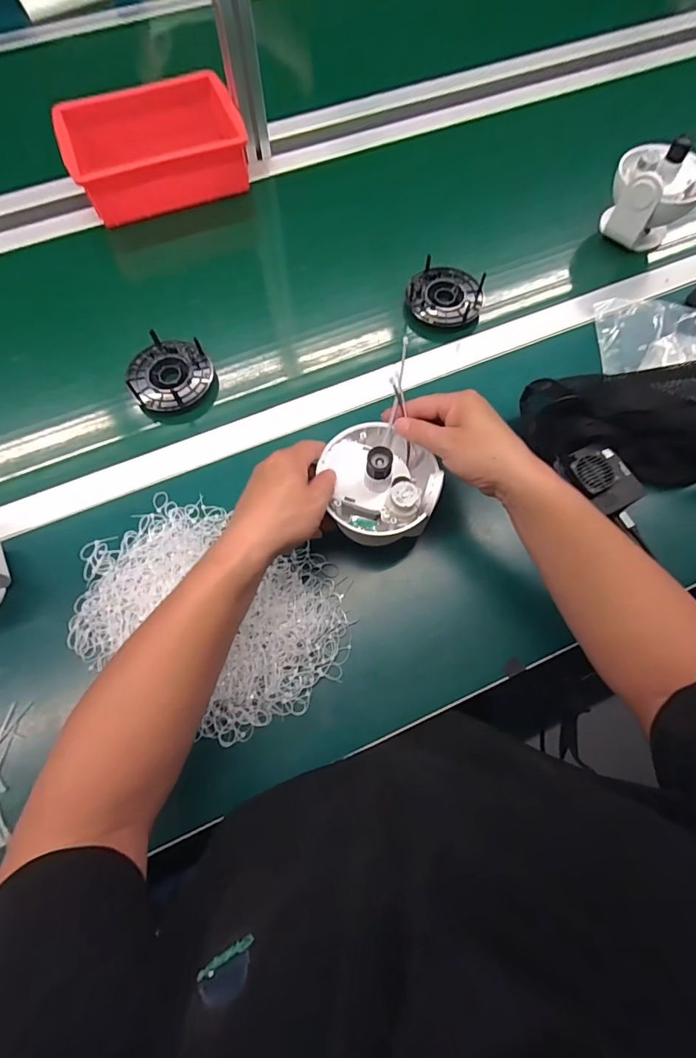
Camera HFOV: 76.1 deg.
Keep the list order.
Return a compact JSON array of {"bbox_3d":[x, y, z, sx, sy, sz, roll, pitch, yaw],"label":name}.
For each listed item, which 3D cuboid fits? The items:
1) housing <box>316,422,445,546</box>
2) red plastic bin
[{"bbox_3d":[0.030,-0.051,0.424,0.109,0.056,0.115,0,71,0],"label":"housing"},{"bbox_3d":[-0.277,-0.554,0.649,0.242,0.070,0.150,-21,73,-7],"label":"red plastic bin"}]

